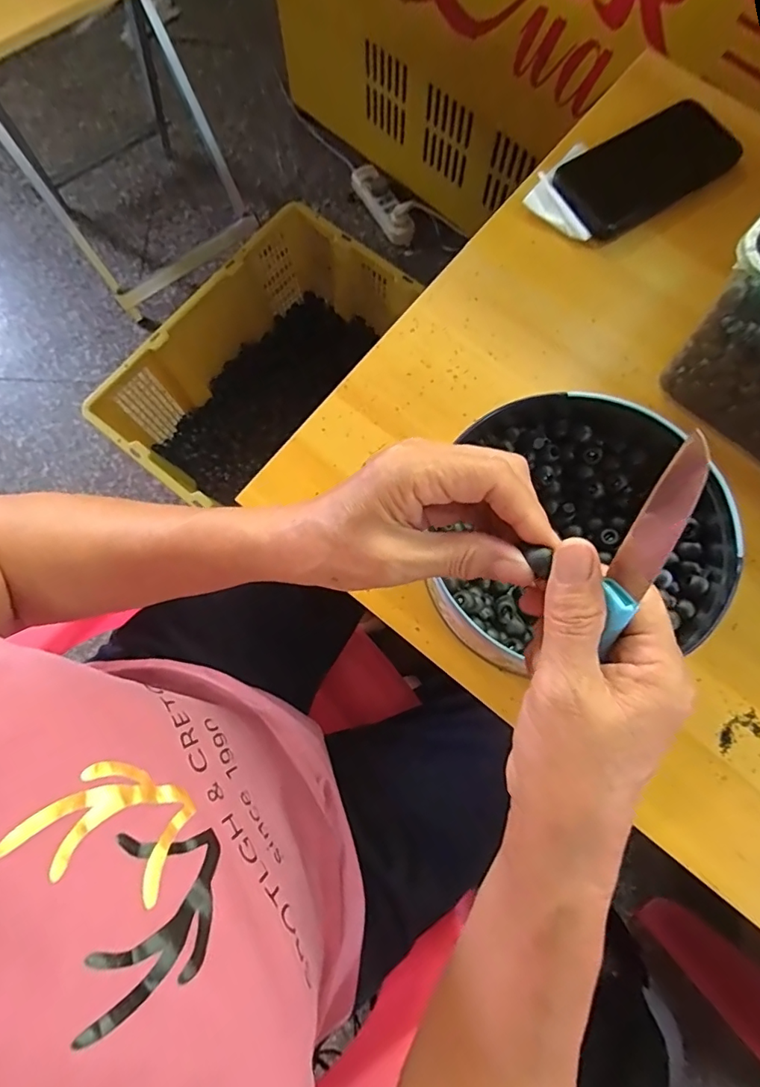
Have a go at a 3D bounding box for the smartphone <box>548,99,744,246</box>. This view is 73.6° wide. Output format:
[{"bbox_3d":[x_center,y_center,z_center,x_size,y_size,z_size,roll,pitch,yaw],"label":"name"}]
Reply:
[{"bbox_3d":[0.248,-0.345,0.466,0.173,0.011,0.081,-31,79,-5],"label":"smartphone"}]

